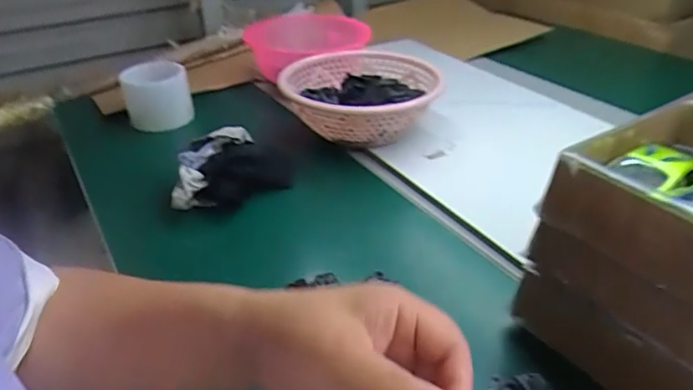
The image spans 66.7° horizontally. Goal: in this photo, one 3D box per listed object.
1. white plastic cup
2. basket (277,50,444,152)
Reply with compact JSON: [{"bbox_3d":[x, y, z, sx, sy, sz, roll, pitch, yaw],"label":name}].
[{"bbox_3d":[-0.266,-0.135,0.740,0.090,0.074,0.088,-12,35,-15],"label":"white plastic cup"},{"bbox_3d":[0.021,-0.131,0.709,0.200,0.072,0.207,-11,35,-13],"label":"basket"}]

